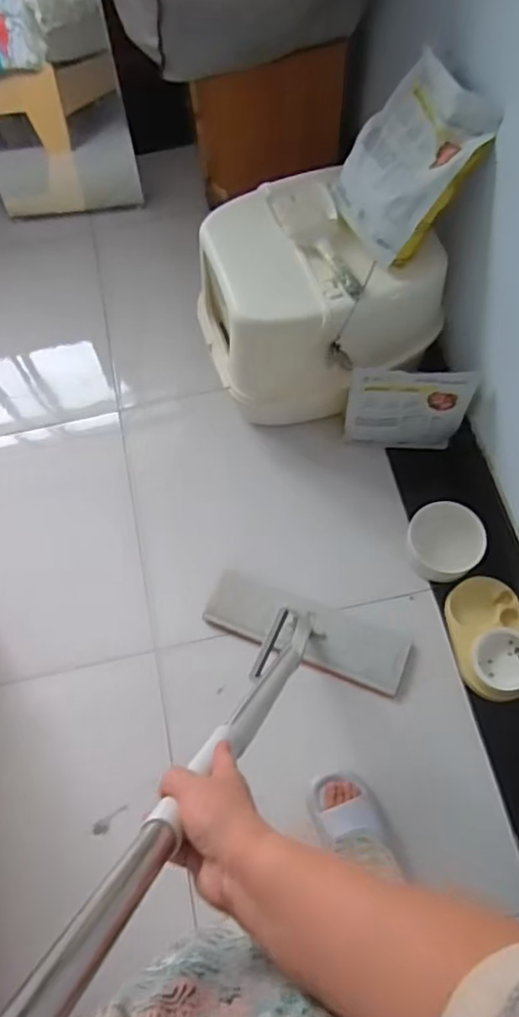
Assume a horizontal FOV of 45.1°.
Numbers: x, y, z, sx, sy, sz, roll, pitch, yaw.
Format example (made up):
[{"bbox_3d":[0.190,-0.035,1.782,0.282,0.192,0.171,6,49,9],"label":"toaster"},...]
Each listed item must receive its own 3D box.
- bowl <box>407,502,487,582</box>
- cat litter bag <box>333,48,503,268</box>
[{"bbox_3d":[0.401,0.074,1.372,0.160,0.094,0.158,-1,67,3],"label":"bowl"},{"bbox_3d":[0.271,-0.641,1.155,0.073,0.292,0.247,0,52,-45],"label":"cat litter bag"}]

